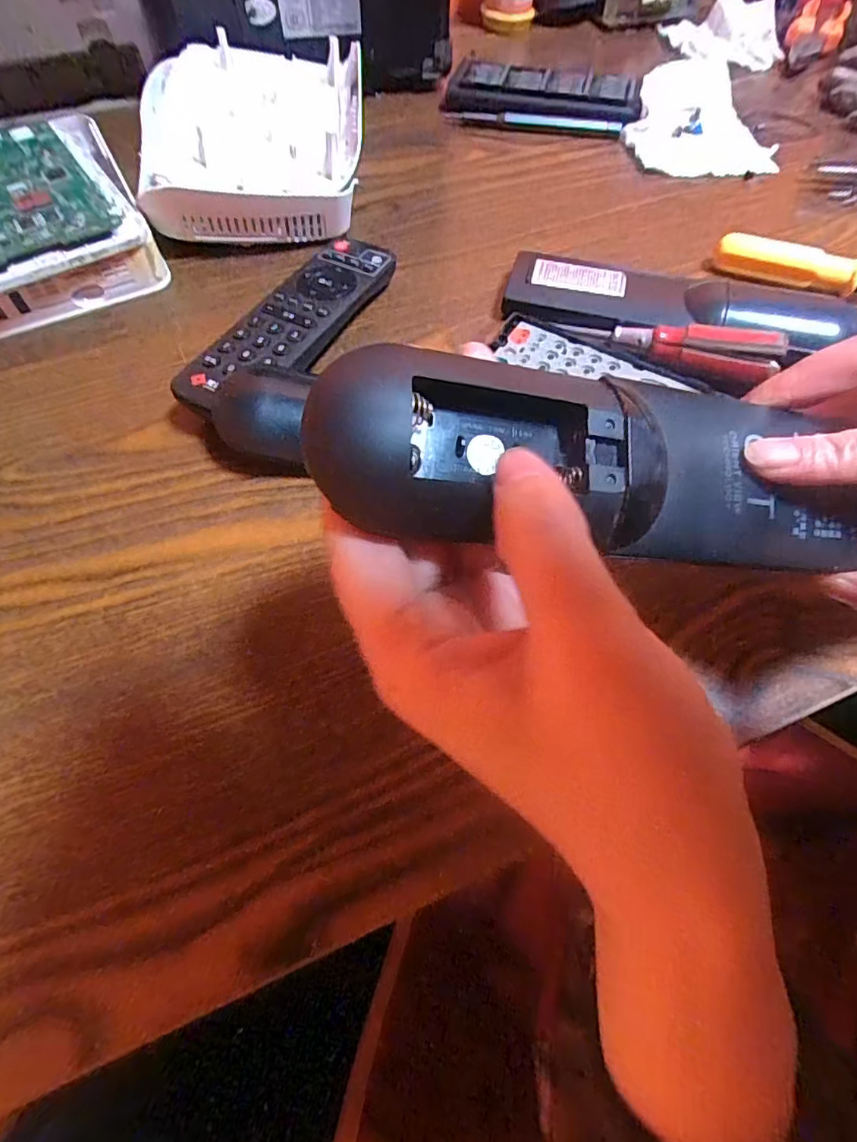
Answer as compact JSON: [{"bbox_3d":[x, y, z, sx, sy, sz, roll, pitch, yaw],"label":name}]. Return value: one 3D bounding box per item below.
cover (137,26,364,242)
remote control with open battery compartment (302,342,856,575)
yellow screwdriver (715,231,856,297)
[{"bbox_3d":[-0.118,-0.291,0.367,0.155,0.052,0.183,-11,62,-6],"label":"cover"},{"bbox_3d":[0.062,-0.027,0.146,0.184,0.021,0.046,7,60,-15],"label":"remote control with open battery compartment"},{"bbox_3d":[0.256,-0.180,0.326,0.154,0.022,0.017,17,63,9],"label":"yellow screwdriver"}]

